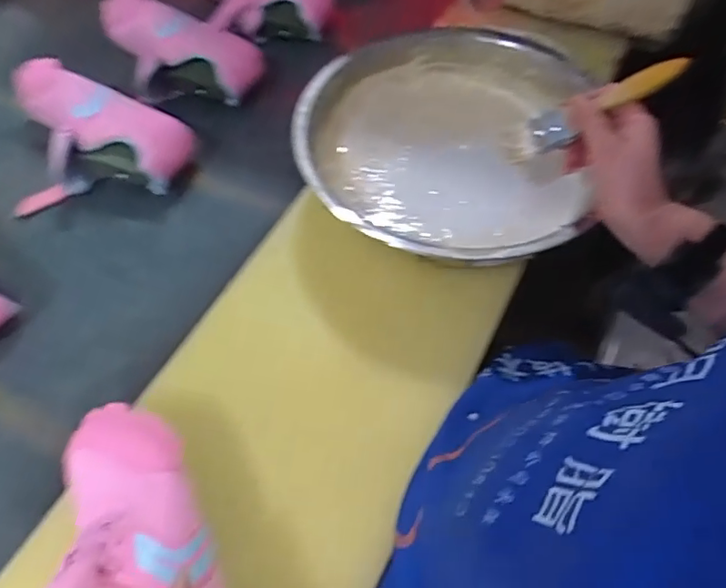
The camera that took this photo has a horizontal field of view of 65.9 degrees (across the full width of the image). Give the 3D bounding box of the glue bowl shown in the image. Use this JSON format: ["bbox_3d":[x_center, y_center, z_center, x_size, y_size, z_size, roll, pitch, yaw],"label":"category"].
[{"bbox_3d":[0.097,-0.166,0.626,0.305,0.087,0.322,0,58,1],"label":"glue bowl"}]

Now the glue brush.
[{"bbox_3d":[0.204,-0.164,0.488,0.144,0.023,0.025,-24,54,25],"label":"glue brush"}]

